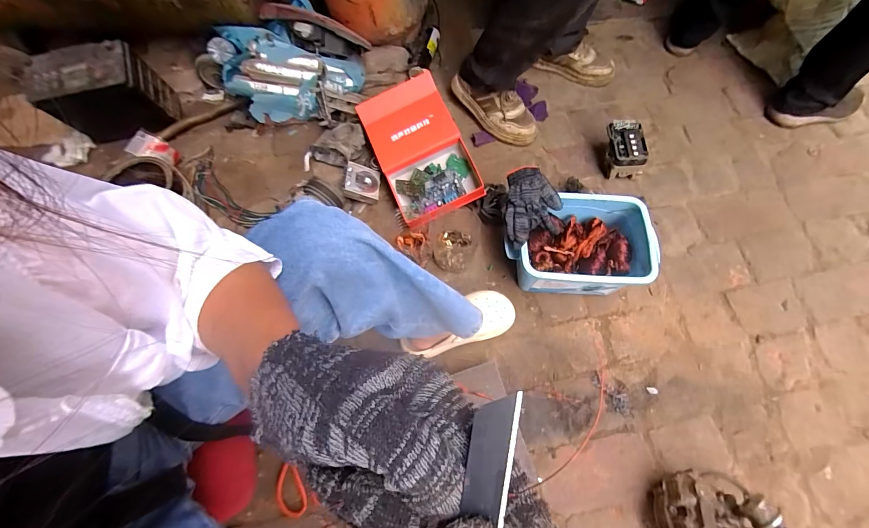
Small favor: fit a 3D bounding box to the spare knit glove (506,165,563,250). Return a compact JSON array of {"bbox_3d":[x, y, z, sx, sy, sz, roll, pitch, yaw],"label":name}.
[{"bbox_3d":[0.211,-0.117,0.782,0.119,0.059,0.189,6,68,4],"label":"spare knit glove"}]

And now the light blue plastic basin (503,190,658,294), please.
[{"bbox_3d":[0.304,-0.031,0.819,0.292,0.161,0.195,4,68,3],"label":"light blue plastic basin"}]

